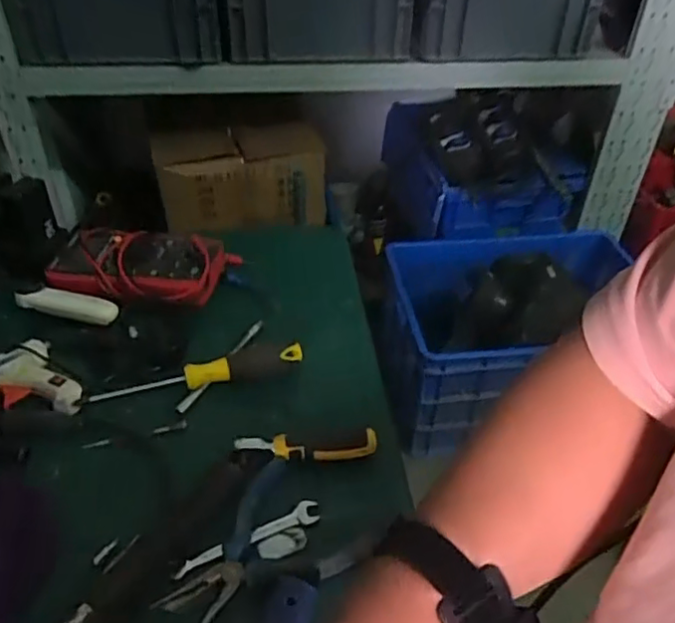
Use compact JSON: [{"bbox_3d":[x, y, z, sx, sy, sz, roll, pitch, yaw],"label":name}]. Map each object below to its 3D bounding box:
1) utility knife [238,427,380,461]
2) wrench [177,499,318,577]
[{"bbox_3d":[-0.026,0.115,0.533,0.116,0.015,0.028,-5,41,-10],"label":"utility knife"},{"bbox_3d":[-0.067,0.172,0.476,0.114,0.006,0.018,-16,44,-21],"label":"wrench"}]

